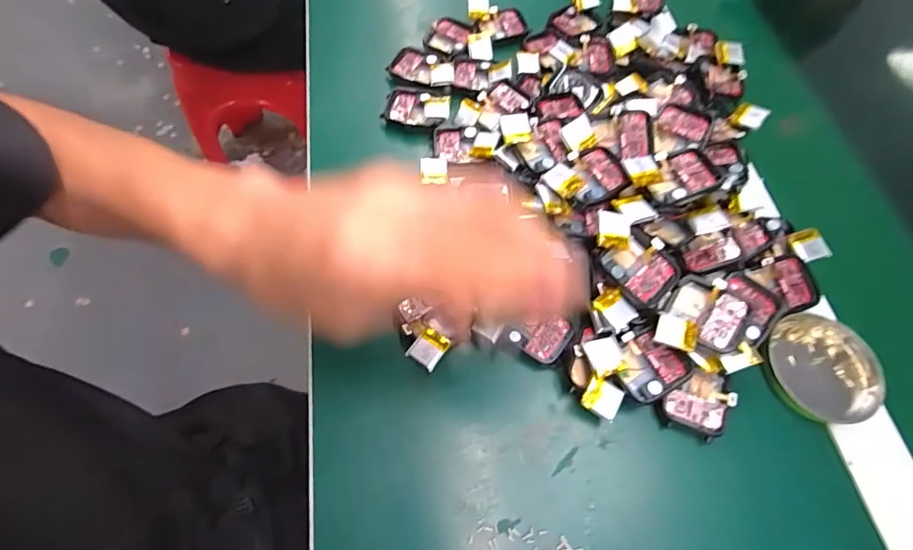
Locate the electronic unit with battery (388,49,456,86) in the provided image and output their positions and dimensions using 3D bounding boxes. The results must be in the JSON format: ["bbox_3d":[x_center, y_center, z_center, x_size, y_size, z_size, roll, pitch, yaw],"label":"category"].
[{"bbox_3d":[-0.027,-0.170,0.381,0.056,0.009,0.035,20,66,13],"label":"electronic unit with battery"}]

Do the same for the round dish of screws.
[{"bbox_3d":[0.225,0.057,0.285,0.063,0.009,0.066,-1,63,3],"label":"round dish of screws"}]

